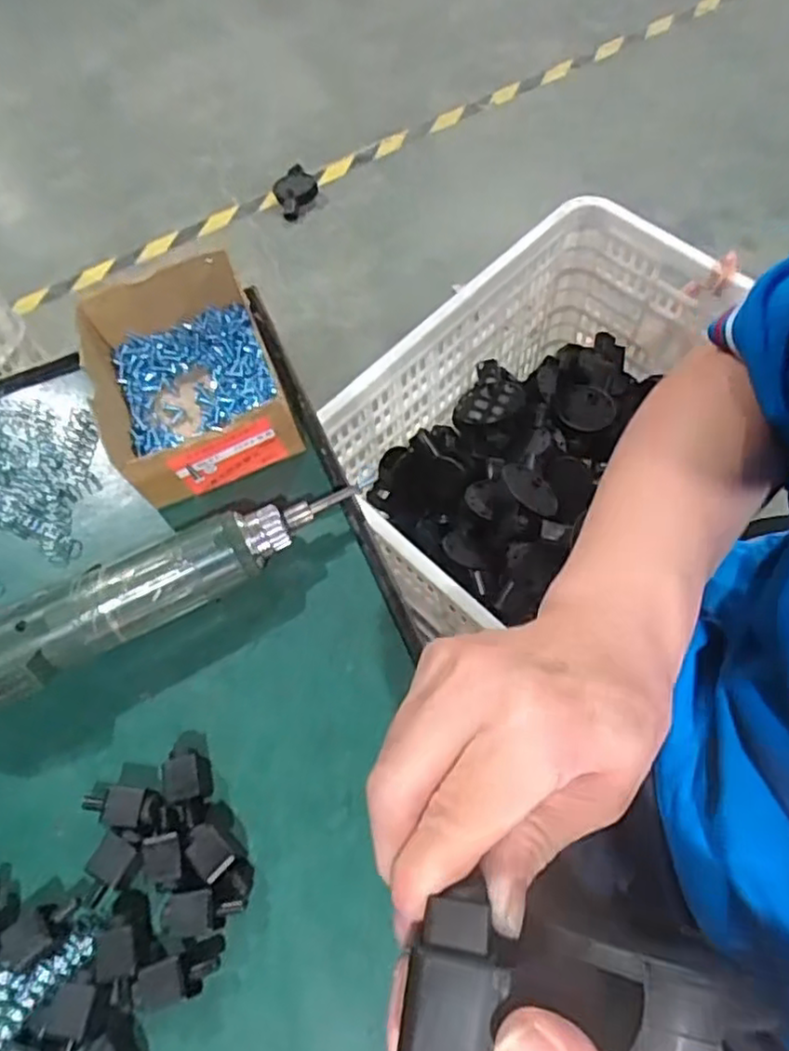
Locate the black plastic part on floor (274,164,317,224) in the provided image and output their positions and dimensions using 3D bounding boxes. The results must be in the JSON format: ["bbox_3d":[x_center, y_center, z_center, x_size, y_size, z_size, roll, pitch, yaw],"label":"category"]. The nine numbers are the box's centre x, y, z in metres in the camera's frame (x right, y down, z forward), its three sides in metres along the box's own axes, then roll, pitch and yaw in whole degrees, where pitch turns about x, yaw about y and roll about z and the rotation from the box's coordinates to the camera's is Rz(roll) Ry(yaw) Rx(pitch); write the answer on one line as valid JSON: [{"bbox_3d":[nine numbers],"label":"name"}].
[{"bbox_3d":[-0.253,-0.864,1.752,0.113,0.051,0.150,-20,66,-6],"label":"black plastic part on floor"}]

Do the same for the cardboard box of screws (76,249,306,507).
[{"bbox_3d":[-0.134,-0.094,0.430,0.108,0.051,0.142,-22,66,-7],"label":"cardboard box of screws"}]

